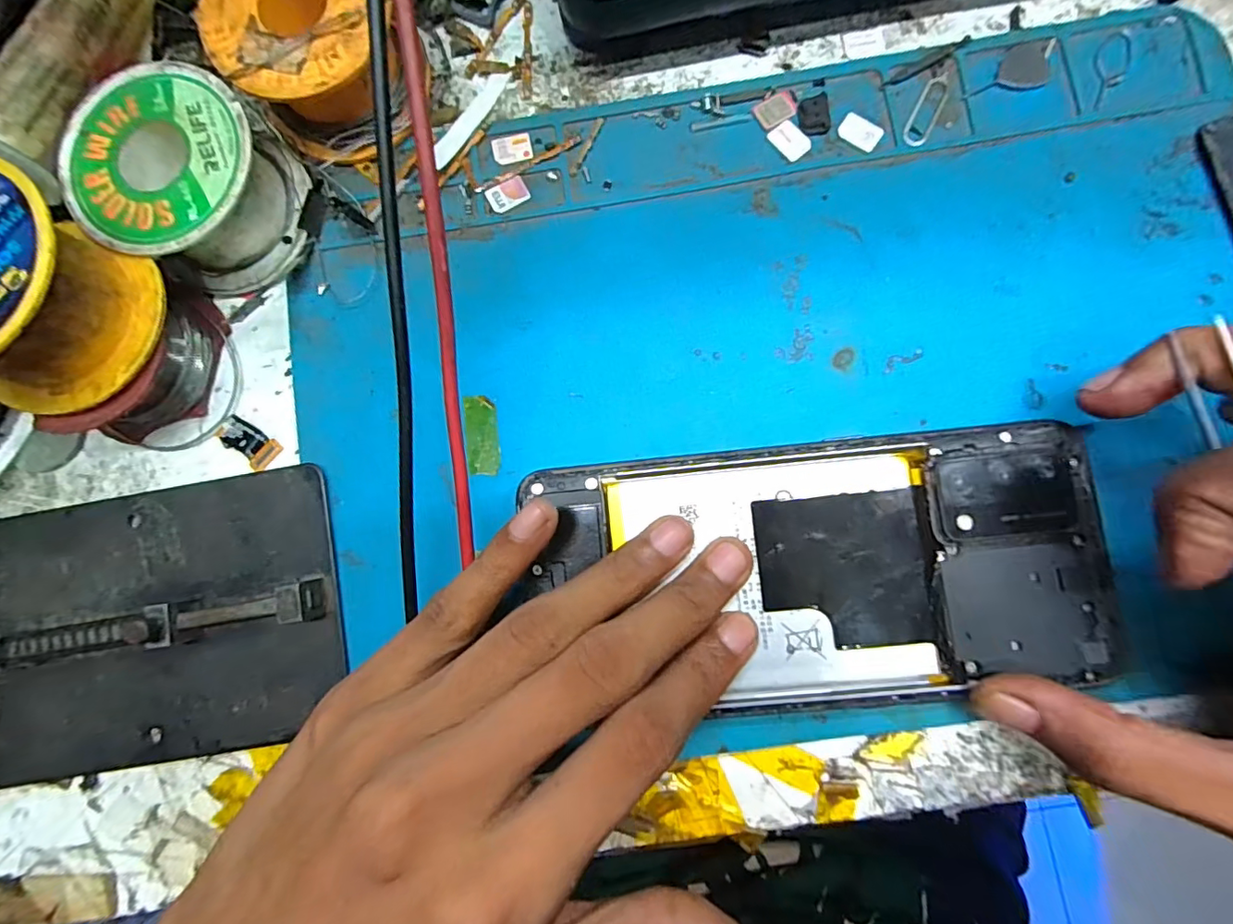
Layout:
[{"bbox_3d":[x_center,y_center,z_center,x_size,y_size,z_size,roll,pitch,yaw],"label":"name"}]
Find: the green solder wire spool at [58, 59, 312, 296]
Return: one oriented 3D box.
[{"bbox_3d":[-0.122,-0.081,0.154,0.049,0.031,0.049,0,86,3],"label":"green solder wire spool"}]

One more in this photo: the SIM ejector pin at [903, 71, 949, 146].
[{"bbox_3d":[0.097,-0.109,0.162,0.007,0.004,0.026,26,87,6],"label":"SIM ejector pin"}]

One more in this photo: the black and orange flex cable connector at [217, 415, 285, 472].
[{"bbox_3d":[-0.114,-0.006,0.160,0.016,0.004,0.011,34,86,6],"label":"black and orange flex cable connector"}]

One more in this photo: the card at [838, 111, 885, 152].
[{"bbox_3d":[0.075,-0.102,0.161,0.013,0.004,0.009,34,89,5],"label":"card"}]

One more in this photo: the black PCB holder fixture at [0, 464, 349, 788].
[{"bbox_3d":[-0.140,0.048,0.152,0.117,0.014,0.078,-11,85,2],"label":"black PCB holder fixture"}]

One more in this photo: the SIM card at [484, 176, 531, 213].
[{"bbox_3d":[-0.034,-0.085,0.165,0.013,0.004,0.008,-27,92,-4],"label":"SIM card"}]

